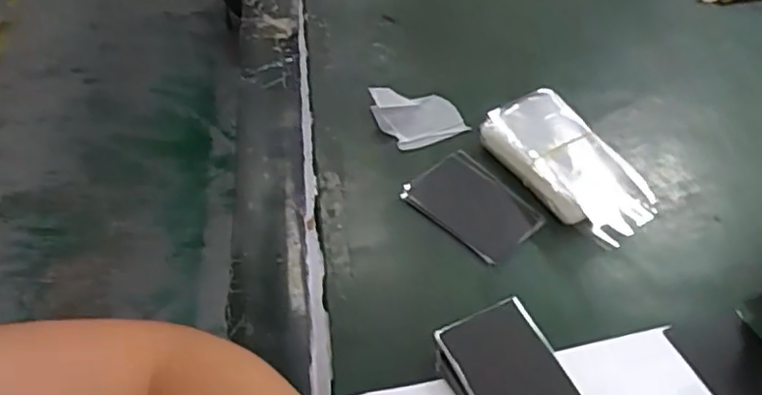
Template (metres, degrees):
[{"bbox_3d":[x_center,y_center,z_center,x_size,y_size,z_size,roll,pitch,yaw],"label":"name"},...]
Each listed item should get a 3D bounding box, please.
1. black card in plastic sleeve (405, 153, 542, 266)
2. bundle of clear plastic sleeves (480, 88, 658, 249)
[{"bbox_3d":[0.066,0.005,0.492,0.062,0.008,0.091,-36,60,-24],"label":"black card in plastic sleeve"},{"bbox_3d":[0.136,-0.026,0.495,0.065,0.030,0.127,-27,56,-20],"label":"bundle of clear plastic sleeves"}]

